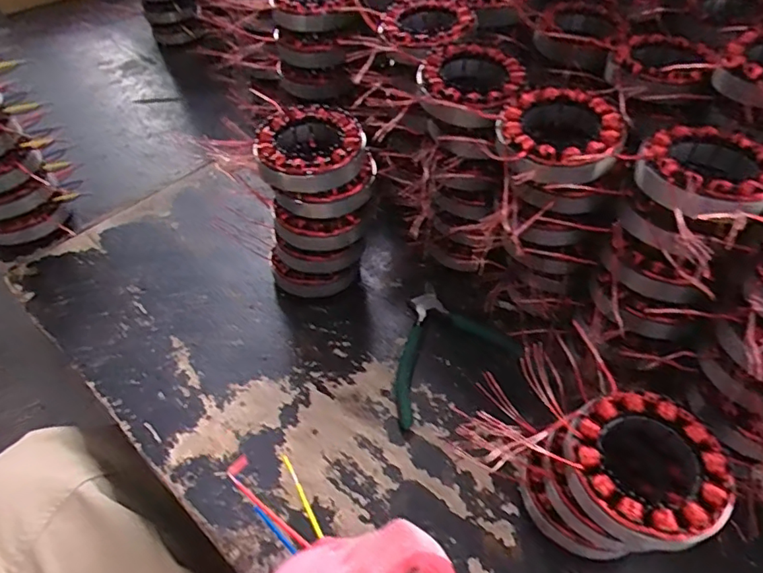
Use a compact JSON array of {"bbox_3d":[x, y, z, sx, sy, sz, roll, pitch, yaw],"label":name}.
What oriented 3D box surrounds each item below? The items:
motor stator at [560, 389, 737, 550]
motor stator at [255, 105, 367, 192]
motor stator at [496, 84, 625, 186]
[{"bbox_3d":[0.156,0.105,0.311,0.085,0.022,0.086,-2,49,3],"label":"motor stator"},{"bbox_3d":[-0.059,-0.113,0.435,0.086,0.034,0.083,-15,50,-9],"label":"motor stator"},{"bbox_3d":[0.130,-0.112,0.389,0.086,0.025,0.088,-2,49,3],"label":"motor stator"}]

